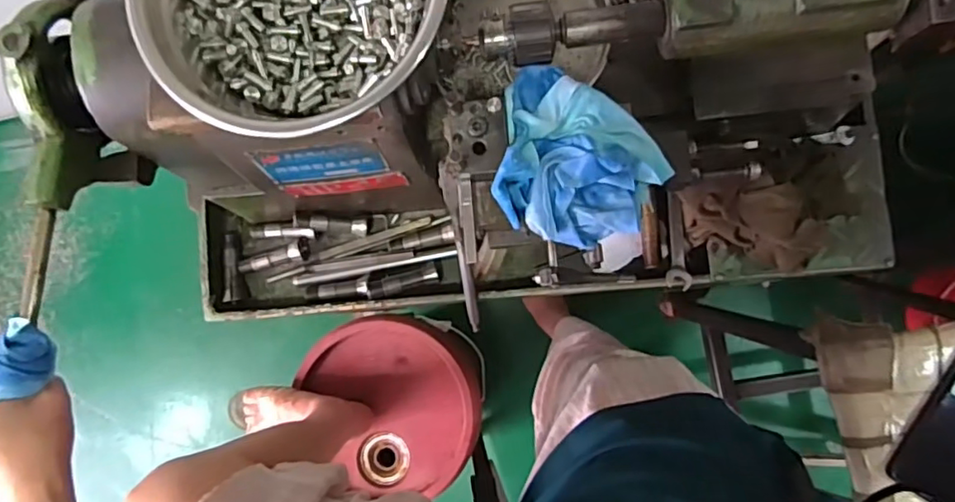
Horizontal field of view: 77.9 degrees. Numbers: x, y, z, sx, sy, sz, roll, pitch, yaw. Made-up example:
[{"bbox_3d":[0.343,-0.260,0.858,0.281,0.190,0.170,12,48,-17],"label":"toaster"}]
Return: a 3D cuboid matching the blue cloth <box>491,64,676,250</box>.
[{"bbox_3d":[0.063,-0.060,0.399,0.118,0.037,0.103,30,89,7],"label":"blue cloth"}]

